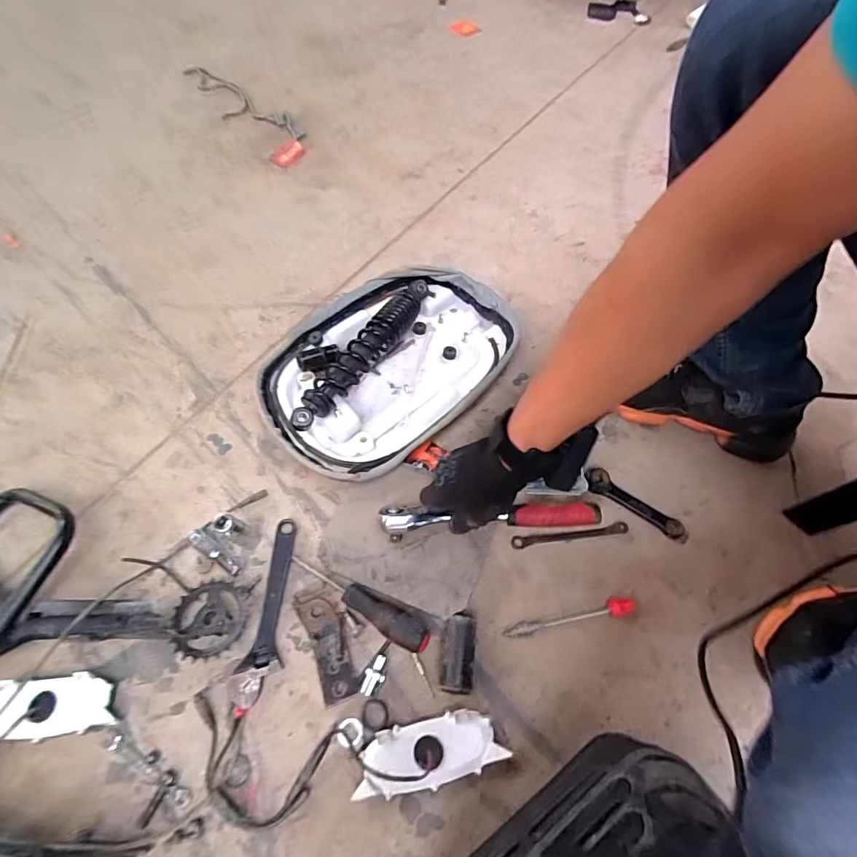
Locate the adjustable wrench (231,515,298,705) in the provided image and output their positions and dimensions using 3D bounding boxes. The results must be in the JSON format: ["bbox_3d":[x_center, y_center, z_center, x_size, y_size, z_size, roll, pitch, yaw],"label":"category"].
[{"bbox_3d":[-0.176,0.204,0.534,0.044,0.018,0.195,6,63,7],"label":"adjustable wrench"}]

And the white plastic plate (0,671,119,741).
[{"bbox_3d":[-0.402,0.289,0.484,0.137,0.015,0.055,-5,63,-5],"label":"white plastic plate"}]

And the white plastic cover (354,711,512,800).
[{"bbox_3d":[0.001,0.319,0.458,0.137,0.022,0.054,-12,62,-3],"label":"white plastic cover"}]

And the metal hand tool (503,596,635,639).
[{"bbox_3d":[0.156,0.211,0.515,0.144,0.016,0.020,-13,62,-3],"label":"metal hand tool"}]

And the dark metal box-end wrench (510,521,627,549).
[{"bbox_3d":[0.170,0.128,0.561,0.139,0.008,0.015,-9,62,-1],"label":"dark metal box-end wrench"}]

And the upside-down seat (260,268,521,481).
[{"bbox_3d":[-0.056,-0.095,0.656,0.276,0.064,0.360,40,71,21],"label":"upside-down seat"}]

